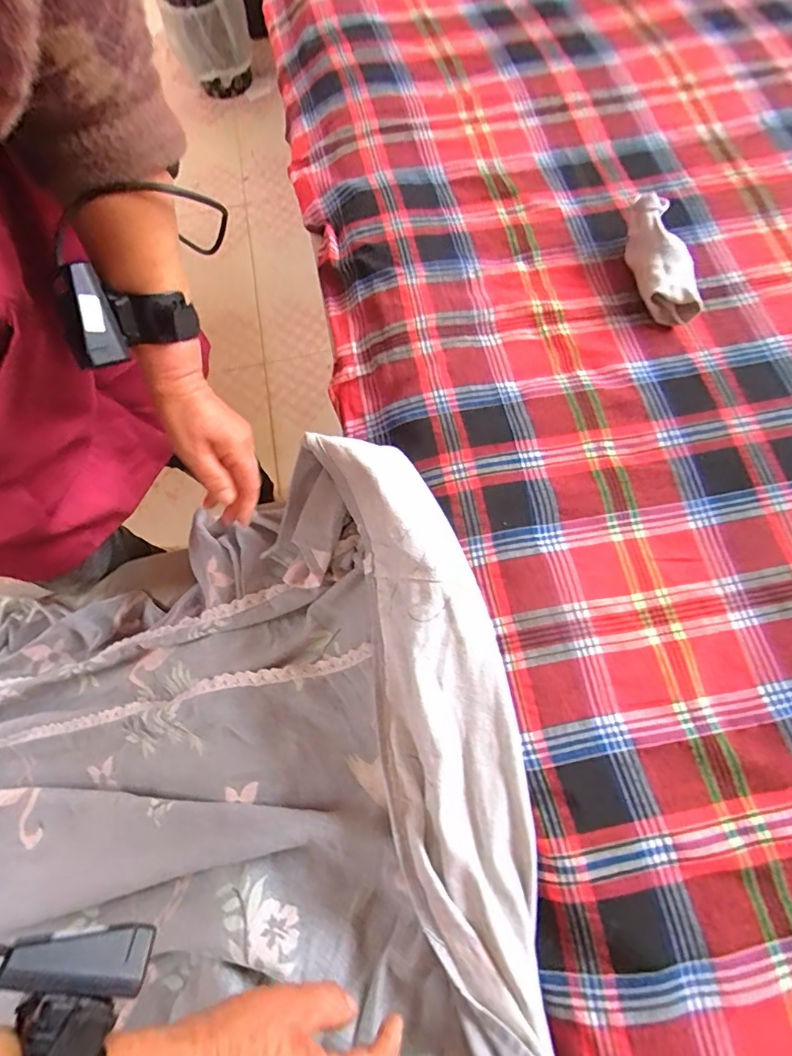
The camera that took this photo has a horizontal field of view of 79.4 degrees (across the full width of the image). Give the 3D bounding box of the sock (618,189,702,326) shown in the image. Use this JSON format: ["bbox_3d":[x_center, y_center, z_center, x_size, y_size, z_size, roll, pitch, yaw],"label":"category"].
[{"bbox_3d":[0.284,-0.296,0.518,0.052,0.050,0.160,-5,70,0],"label":"sock"}]

